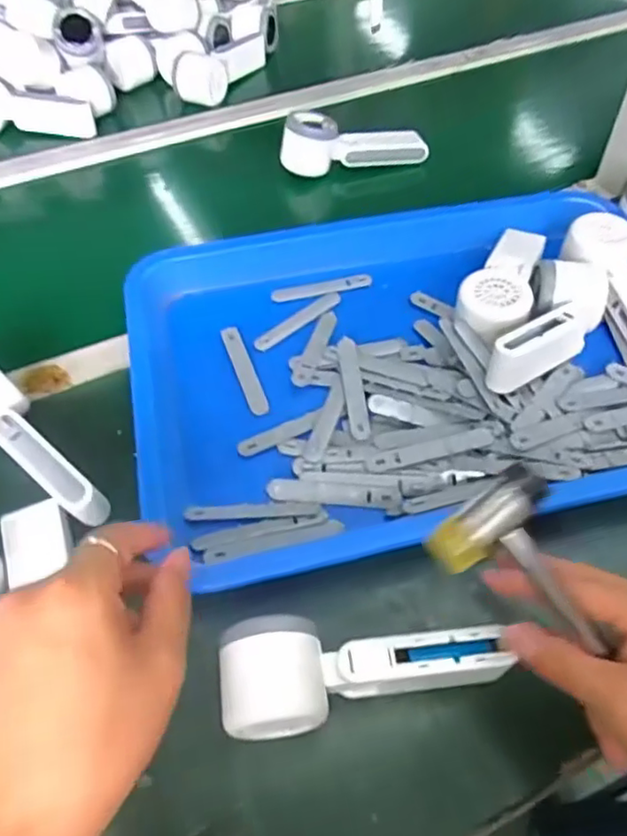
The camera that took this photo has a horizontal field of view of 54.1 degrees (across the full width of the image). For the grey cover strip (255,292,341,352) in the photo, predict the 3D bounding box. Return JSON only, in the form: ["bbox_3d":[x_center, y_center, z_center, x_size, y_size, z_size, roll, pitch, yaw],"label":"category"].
[{"bbox_3d":[-0.014,-0.087,0.549,0.094,0.004,0.016,-35,59,-22],"label":"grey cover strip"}]

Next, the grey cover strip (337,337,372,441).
[{"bbox_3d":[0.032,-0.026,0.487,0.016,0.008,0.094,-6,53,-3],"label":"grey cover strip"}]

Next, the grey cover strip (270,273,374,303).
[{"bbox_3d":[0.008,-0.120,0.569,0.093,0.008,0.015,-13,53,-8],"label":"grey cover strip"}]

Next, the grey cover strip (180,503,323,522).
[{"bbox_3d":[-0.043,0.065,0.433,0.093,0.007,0.013,-3,52,-1],"label":"grey cover strip"}]

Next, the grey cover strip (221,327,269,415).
[{"bbox_3d":[-0.057,-0.041,0.514,0.016,0.009,0.093,-17,54,-11],"label":"grey cover strip"}]

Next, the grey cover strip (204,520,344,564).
[{"bbox_3d":[-0.026,0.082,0.413,0.093,0.006,0.013,-14,53,-9],"label":"grey cover strip"}]

